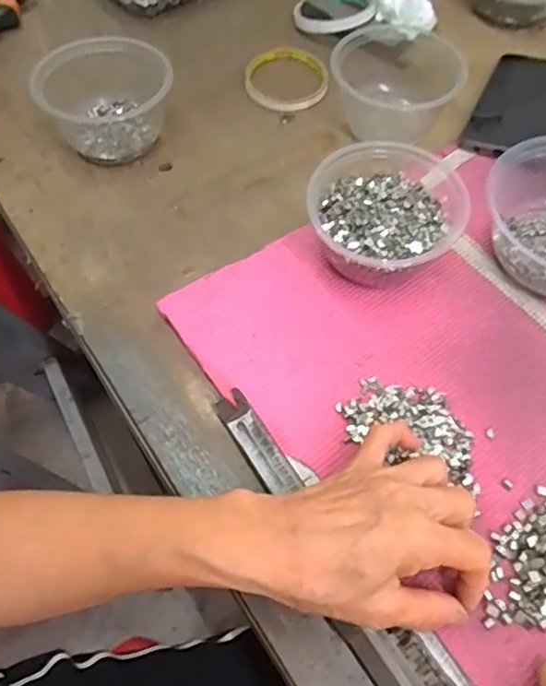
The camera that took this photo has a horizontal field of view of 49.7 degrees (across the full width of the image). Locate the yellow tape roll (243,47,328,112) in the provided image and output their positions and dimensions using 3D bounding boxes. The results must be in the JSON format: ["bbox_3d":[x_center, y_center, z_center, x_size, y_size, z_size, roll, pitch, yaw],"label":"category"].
[{"bbox_3d":[0.013,-0.266,0.590,0.082,0.013,0.086,0,59,1],"label":"yellow tape roll"}]

